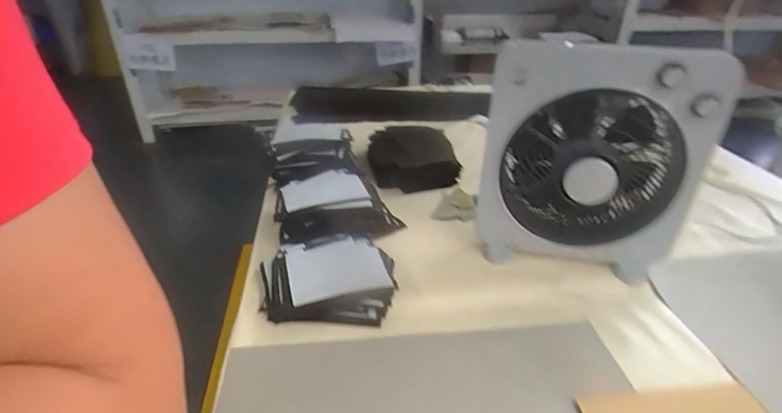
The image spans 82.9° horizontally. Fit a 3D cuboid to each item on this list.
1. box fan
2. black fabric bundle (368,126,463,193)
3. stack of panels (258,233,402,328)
[{"bbox_3d":[0.316,-0.065,0.727,0.324,0.370,0.131,14,34,23],"label":"box fan"},{"bbox_3d":[0.050,-0.123,1.098,0.203,0.099,0.202,-4,31,-6],"label":"black fabric bundle"},{"bbox_3d":[-0.104,0.117,0.743,0.219,0.059,0.176,0,31,0],"label":"stack of panels"}]

